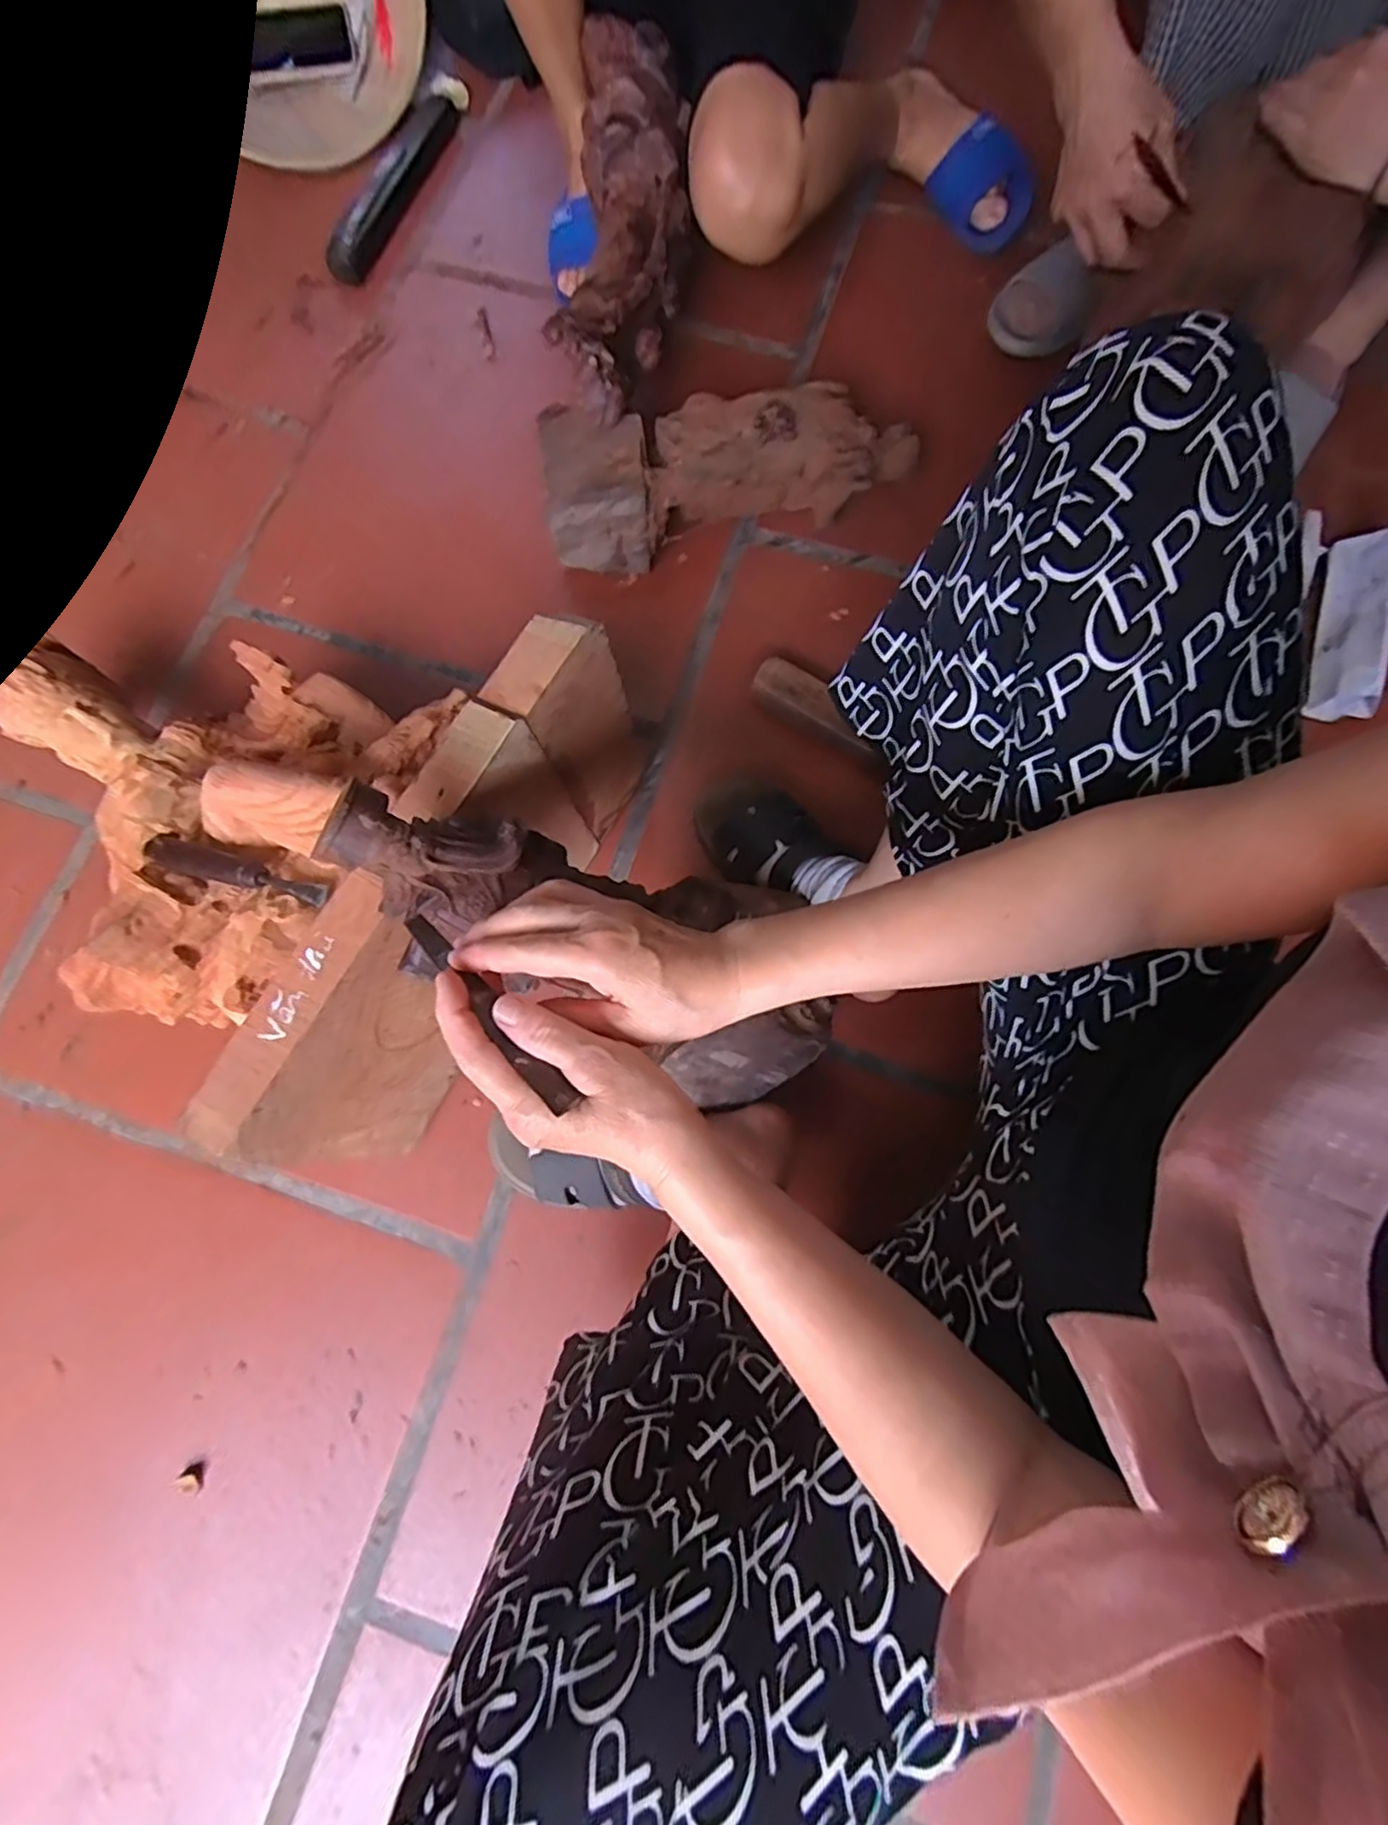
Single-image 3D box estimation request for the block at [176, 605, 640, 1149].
[{"bbox_3d":[-0.173,-0.010,0.538,0.062,0.232,0.406,28,78,7],"label":"block"}]

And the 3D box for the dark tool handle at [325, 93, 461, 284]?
[{"bbox_3d":[-0.376,-0.924,0.858,0.059,0.028,0.329,19,77,5],"label":"dark tool handle"}]

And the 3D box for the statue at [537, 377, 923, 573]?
[{"bbox_3d":[0.038,-0.454,0.708,0.378,0.100,0.131,-10,77,-2],"label":"statue"}]

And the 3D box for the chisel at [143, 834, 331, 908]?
[{"bbox_3d":[-0.336,-0.030,0.497,0.164,0.031,0.024,20,77,5],"label":"chisel"}]

